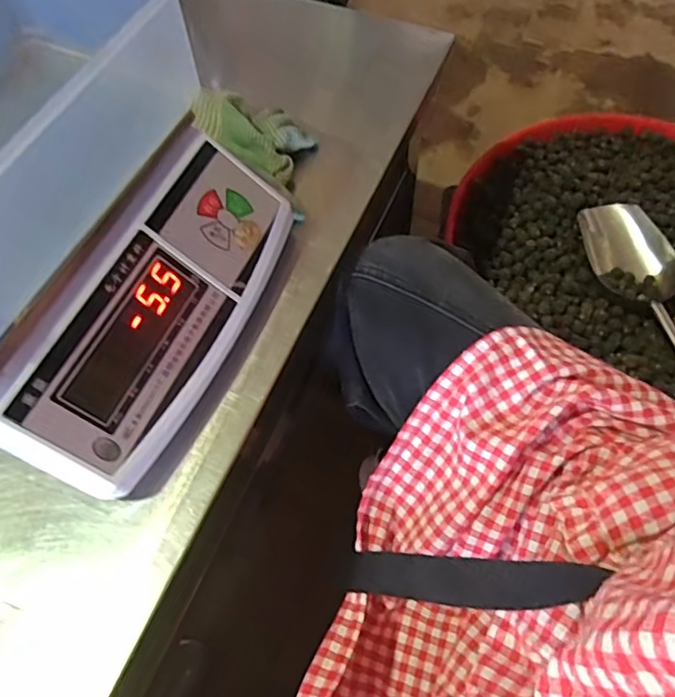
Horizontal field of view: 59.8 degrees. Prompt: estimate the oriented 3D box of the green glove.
[{"bbox_3d":[-0.081,-0.203,0.545,0.108,0.035,0.062,31,67,17],"label":"green glove"}]

